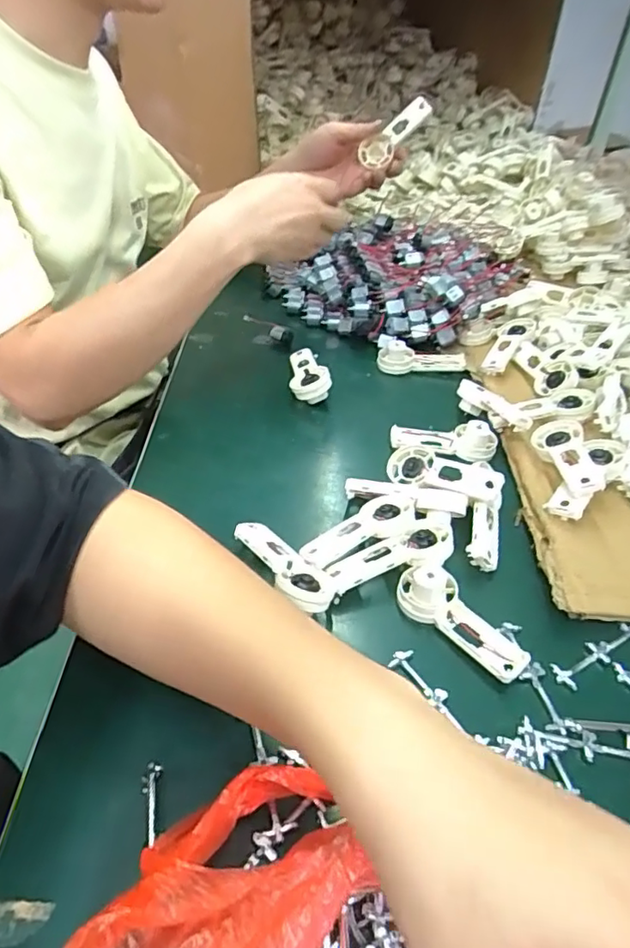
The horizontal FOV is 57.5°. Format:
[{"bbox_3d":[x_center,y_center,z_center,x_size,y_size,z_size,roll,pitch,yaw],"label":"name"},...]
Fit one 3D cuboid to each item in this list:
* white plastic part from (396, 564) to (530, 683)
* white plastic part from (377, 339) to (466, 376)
[{"bbox_3d":[0.094,0.090,0.367,0.092,0.022,0.035,35,50,30],"label":"white plastic part"},{"bbox_3d":[0.117,-0.126,0.628,0.091,0.030,0.021,2,41,-3],"label":"white plastic part"}]

